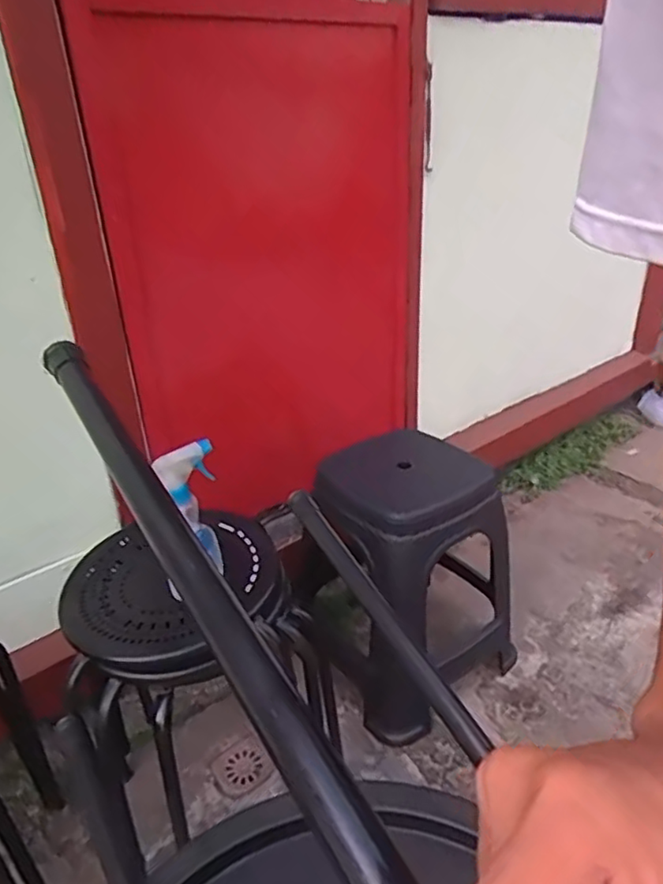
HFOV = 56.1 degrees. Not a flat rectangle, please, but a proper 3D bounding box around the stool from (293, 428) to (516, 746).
[{"bbox_3d":[0.147,0.262,1.271,0.339,0.467,0.382,-16,31,-25],"label":"stool"}]

